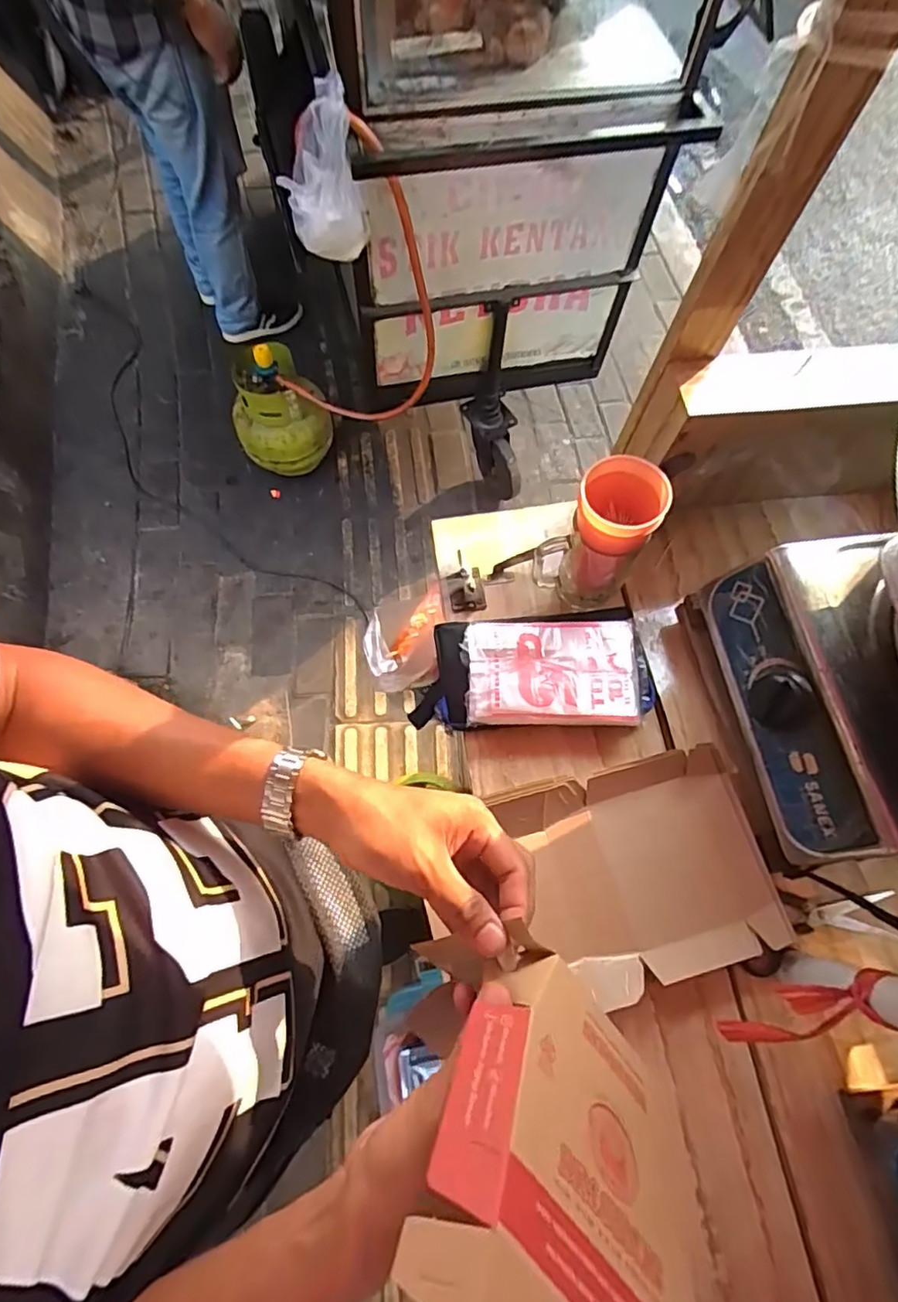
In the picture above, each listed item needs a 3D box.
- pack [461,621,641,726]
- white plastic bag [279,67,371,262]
[{"bbox_3d":[0.101,0.019,0.572,0.164,0.017,0.104,0,71,-1],"label":"pack"},{"bbox_3d":[-0.203,-0.738,0.940,0.127,0.224,0.118,-8,71,-4],"label":"white plastic bag"}]

